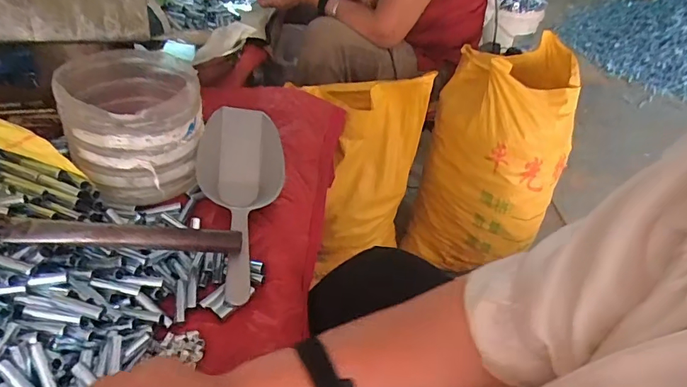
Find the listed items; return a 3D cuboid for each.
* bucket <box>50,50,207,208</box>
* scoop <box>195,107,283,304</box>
[{"bbox_3d":[-0.254,-0.086,0.573,0.147,0.134,0.151,-14,44,-18],"label":"bucket"},{"bbox_3d":[-0.127,0.005,0.578,0.108,0.056,0.294,-4,54,-8],"label":"scoop"}]

